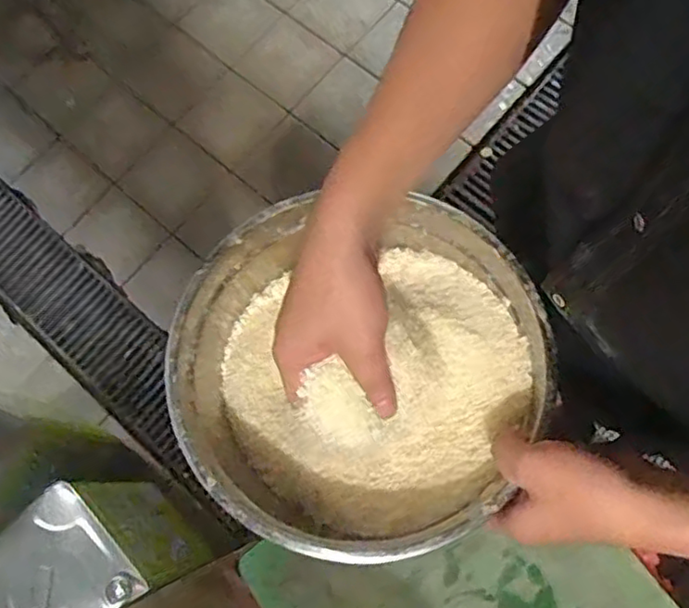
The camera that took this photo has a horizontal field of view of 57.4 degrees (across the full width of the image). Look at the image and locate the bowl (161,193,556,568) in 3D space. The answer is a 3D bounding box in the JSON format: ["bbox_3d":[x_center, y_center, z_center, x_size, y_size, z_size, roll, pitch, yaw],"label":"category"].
[{"bbox_3d":[0.014,0.047,0.469,0.264,0.111,0.246,0,76,1],"label":"bowl"}]

